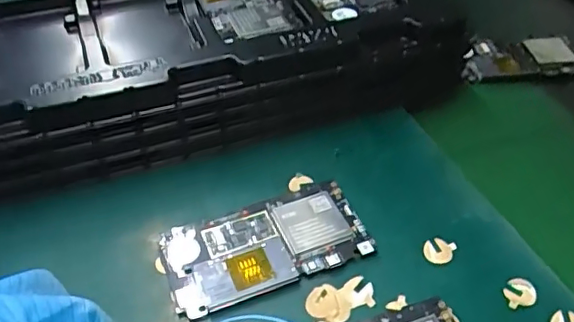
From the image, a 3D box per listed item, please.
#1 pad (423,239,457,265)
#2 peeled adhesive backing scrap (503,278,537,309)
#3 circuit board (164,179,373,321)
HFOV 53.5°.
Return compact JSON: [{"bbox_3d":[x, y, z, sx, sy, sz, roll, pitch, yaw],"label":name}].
[{"bbox_3d":[0.096,0.056,0.360,0.018,0.004,0.019,1,43,-1],"label":"pad"},{"bbox_3d":[0.138,0.078,0.336,0.017,0.004,0.022,33,51,29],"label":"peeled adhesive backing scrap"},{"bbox_3d":[-0.013,0.052,0.361,0.125,0.008,0.066,-15,46,-17],"label":"circuit board"}]

